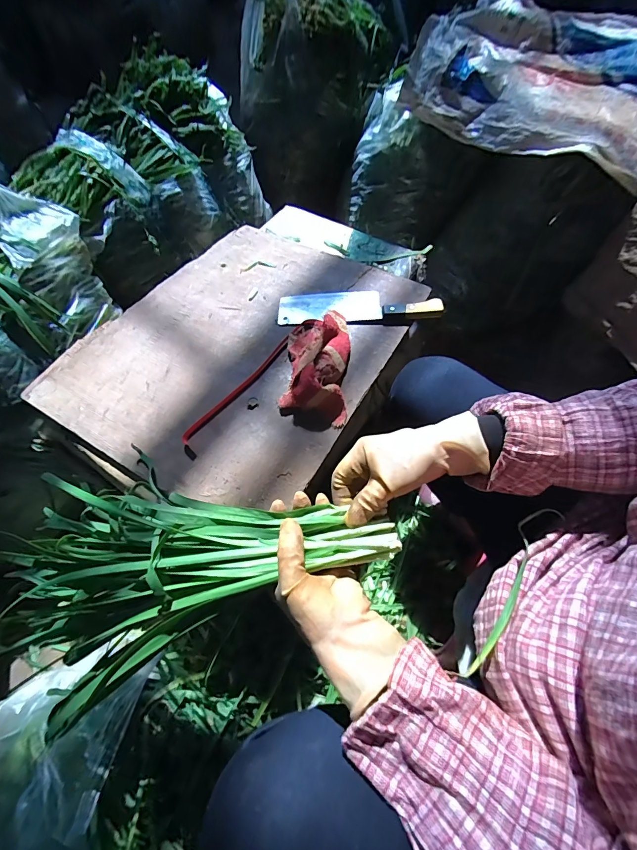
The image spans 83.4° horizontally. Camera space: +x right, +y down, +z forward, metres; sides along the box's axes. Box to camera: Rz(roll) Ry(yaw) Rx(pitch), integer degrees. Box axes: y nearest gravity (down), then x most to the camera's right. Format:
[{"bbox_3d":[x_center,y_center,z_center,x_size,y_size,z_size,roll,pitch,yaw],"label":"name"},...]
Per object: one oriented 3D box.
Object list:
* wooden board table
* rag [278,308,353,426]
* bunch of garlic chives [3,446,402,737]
[{"bbox_3d":[-0.130,-0.144,0.600,0.458,0.027,0.519,28,65,18],"label":"wooden board table"},{"bbox_3d":[-0.003,-0.101,0.534,0.095,0.047,0.191,4,60,5],"label":"rag"},{"bbox_3d":[-0.111,0.127,0.336,0.359,0.060,0.191,-10,59,0],"label":"bunch of garlic chives"}]

